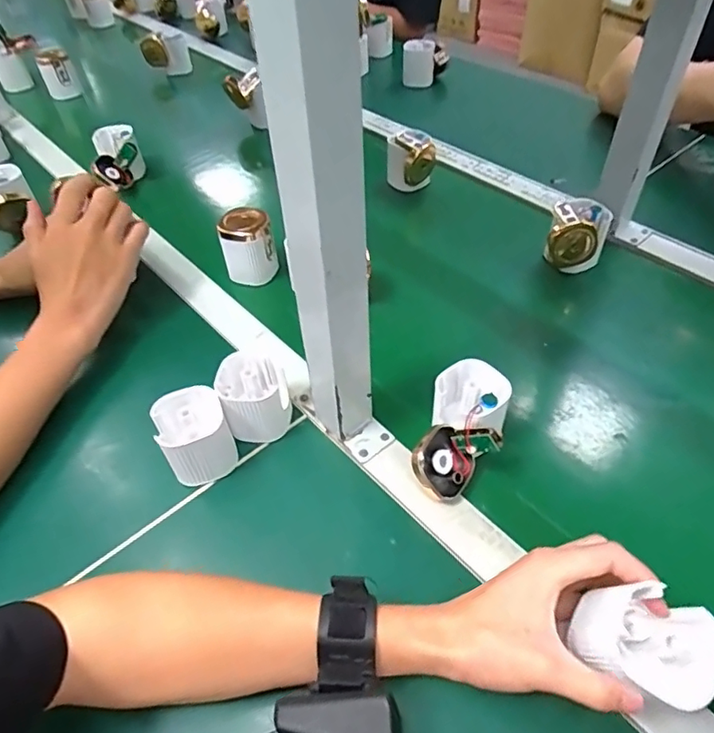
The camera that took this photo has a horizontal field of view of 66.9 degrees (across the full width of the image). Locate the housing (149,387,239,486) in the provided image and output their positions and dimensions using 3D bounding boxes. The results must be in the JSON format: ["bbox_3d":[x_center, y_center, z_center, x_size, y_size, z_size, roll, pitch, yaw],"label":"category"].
[{"bbox_3d":[-0.132,0.060,0.451,0.052,0.068,0.053,-17,49,-13],"label":"housing"}]

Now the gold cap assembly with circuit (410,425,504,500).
[{"bbox_3d":[0.080,0.072,0.431,0.069,0.053,0.027,-26,10,0],"label":"gold cap assembly with circuit"}]

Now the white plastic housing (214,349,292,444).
[{"bbox_3d":[-0.090,0.027,0.475,0.056,0.070,0.055,-1,48,1],"label":"white plastic housing"}]

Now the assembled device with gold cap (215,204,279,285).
[{"bbox_3d":[-0.127,-0.144,0.626,0.058,0.069,0.054,-13,49,-10],"label":"assembled device with gold cap"}]

